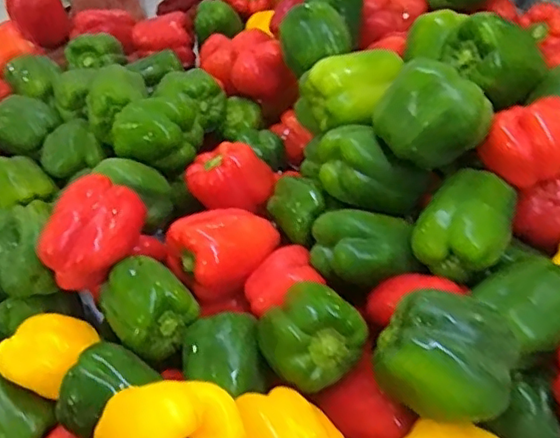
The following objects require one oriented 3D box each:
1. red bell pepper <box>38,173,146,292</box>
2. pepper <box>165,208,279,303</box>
[{"bbox_3d":[-0.169,0.010,0.543,0.071,0.062,0.101,18,53,17],"label":"red bell pepper"},{"bbox_3d":[-0.052,0.028,0.557,0.097,0.060,0.066,-19,52,-12],"label":"pepper"}]

